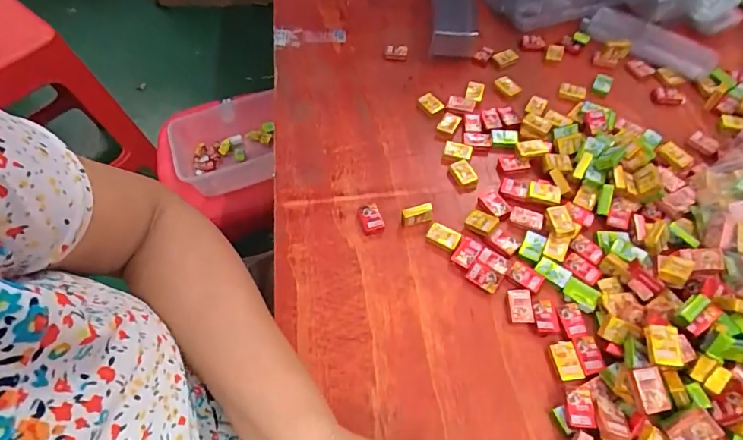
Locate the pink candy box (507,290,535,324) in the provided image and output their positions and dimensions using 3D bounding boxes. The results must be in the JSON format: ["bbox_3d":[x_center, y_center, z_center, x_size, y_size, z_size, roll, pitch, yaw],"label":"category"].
[{"bbox_3d":[0.112,0.064,0.335,0.016,0.004,0.026,1,57,2],"label":"pink candy box"}]

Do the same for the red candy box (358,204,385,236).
[{"bbox_3d":[-0.001,0.000,0.380,0.017,0.009,0.025,-20,59,-10],"label":"red candy box"}]

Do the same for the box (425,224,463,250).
[{"bbox_3d":[0.059,0.014,0.370,0.027,0.007,0.017,23,61,16],"label":"box"}]

